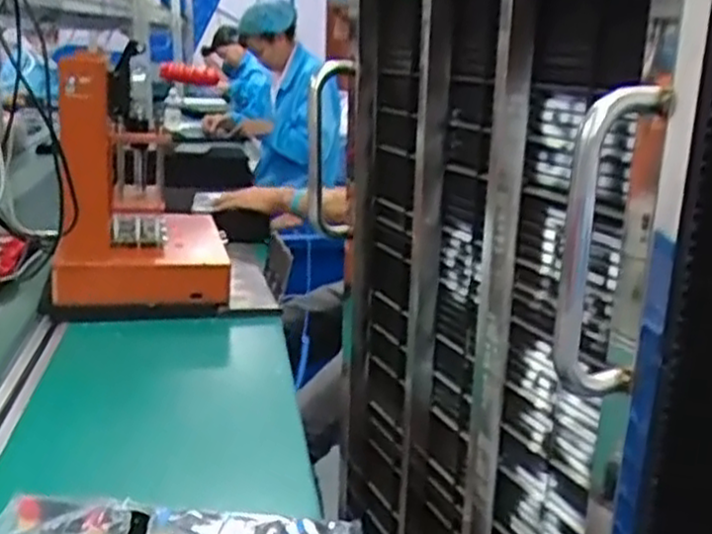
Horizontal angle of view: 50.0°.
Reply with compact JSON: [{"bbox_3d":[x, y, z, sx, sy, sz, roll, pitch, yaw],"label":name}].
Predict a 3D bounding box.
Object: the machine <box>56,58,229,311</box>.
[{"bbox_3d":[-0.329,-0.128,1.176,0.248,0.339,0.242,-2,17,-13],"label":"machine"}]

